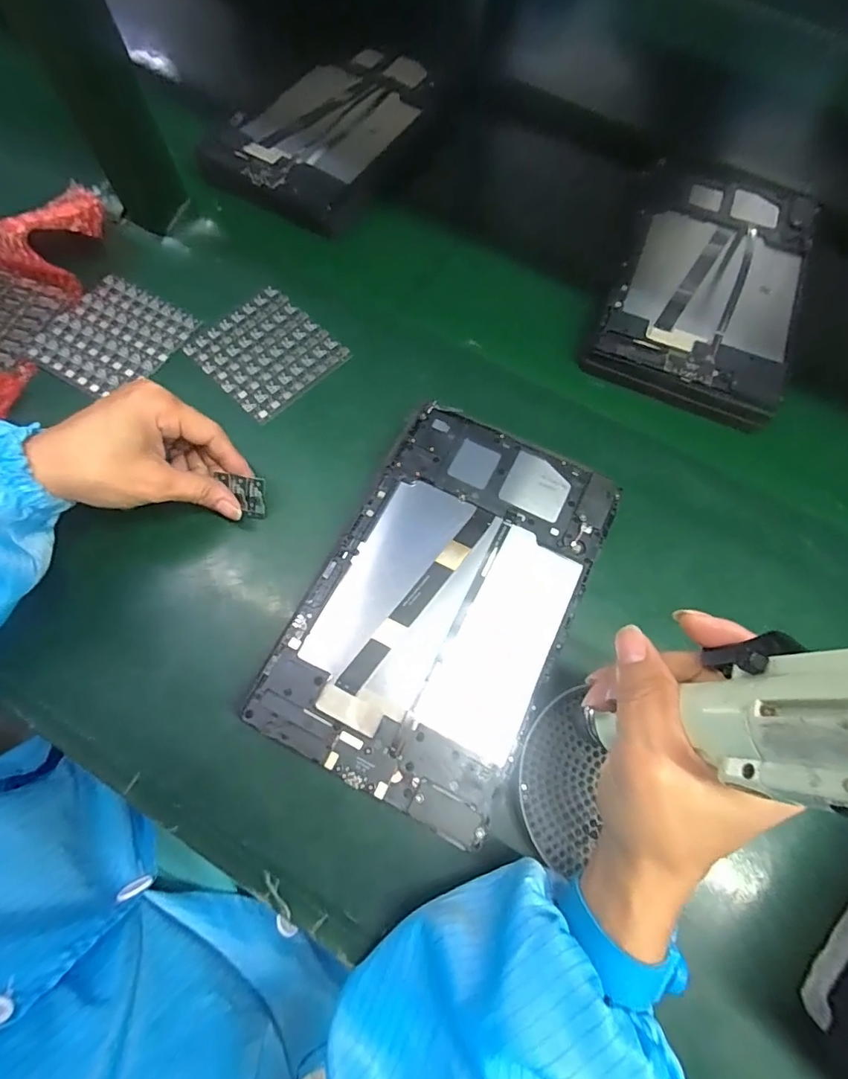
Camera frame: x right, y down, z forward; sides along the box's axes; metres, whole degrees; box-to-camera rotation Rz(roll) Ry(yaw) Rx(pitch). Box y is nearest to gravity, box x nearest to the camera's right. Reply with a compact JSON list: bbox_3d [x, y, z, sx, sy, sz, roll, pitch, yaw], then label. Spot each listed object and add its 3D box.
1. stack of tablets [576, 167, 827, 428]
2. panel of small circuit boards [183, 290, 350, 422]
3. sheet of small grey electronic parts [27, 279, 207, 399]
[{"bbox_3d":[0.243,-0.220,0.419,0.151,0.028,0.253,21,70,5],"label":"stack of tablets"},{"bbox_3d":[-0.127,-0.152,0.392,0.099,0.004,0.092,43,76,13],"label":"panel of small circuit boards"},{"bbox_3d":[-0.251,-0.163,0.392,0.095,0.004,0.097,31,72,6],"label":"sheet of small grey electronic parts"}]

